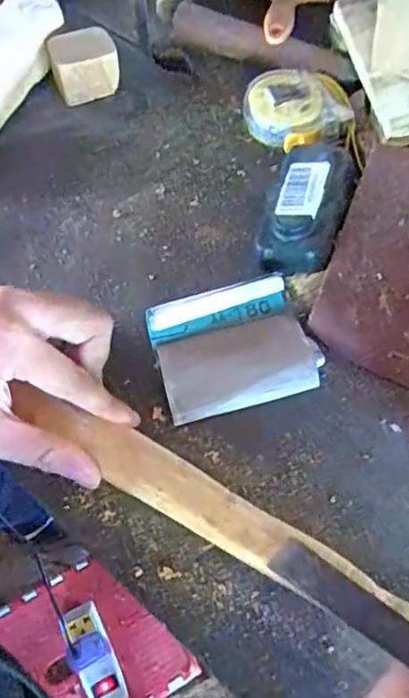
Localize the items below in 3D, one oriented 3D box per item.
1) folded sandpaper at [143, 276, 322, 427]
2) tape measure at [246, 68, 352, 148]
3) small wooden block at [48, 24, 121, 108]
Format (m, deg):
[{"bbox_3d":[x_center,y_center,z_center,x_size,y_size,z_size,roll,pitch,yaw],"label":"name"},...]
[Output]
[{"bbox_3d":[0.017,-0.001,0.357,0.091,0.023,0.072,-14,62,-8],"label":"folded sandpaper"},{"bbox_3d":[0.065,-0.179,0.452,0.062,0.033,0.062,-21,63,-12],"label":"tape measure"},{"bbox_3d":[-0.096,-0.226,0.473,0.050,0.043,0.034,-15,62,-9],"label":"small wooden block"}]

